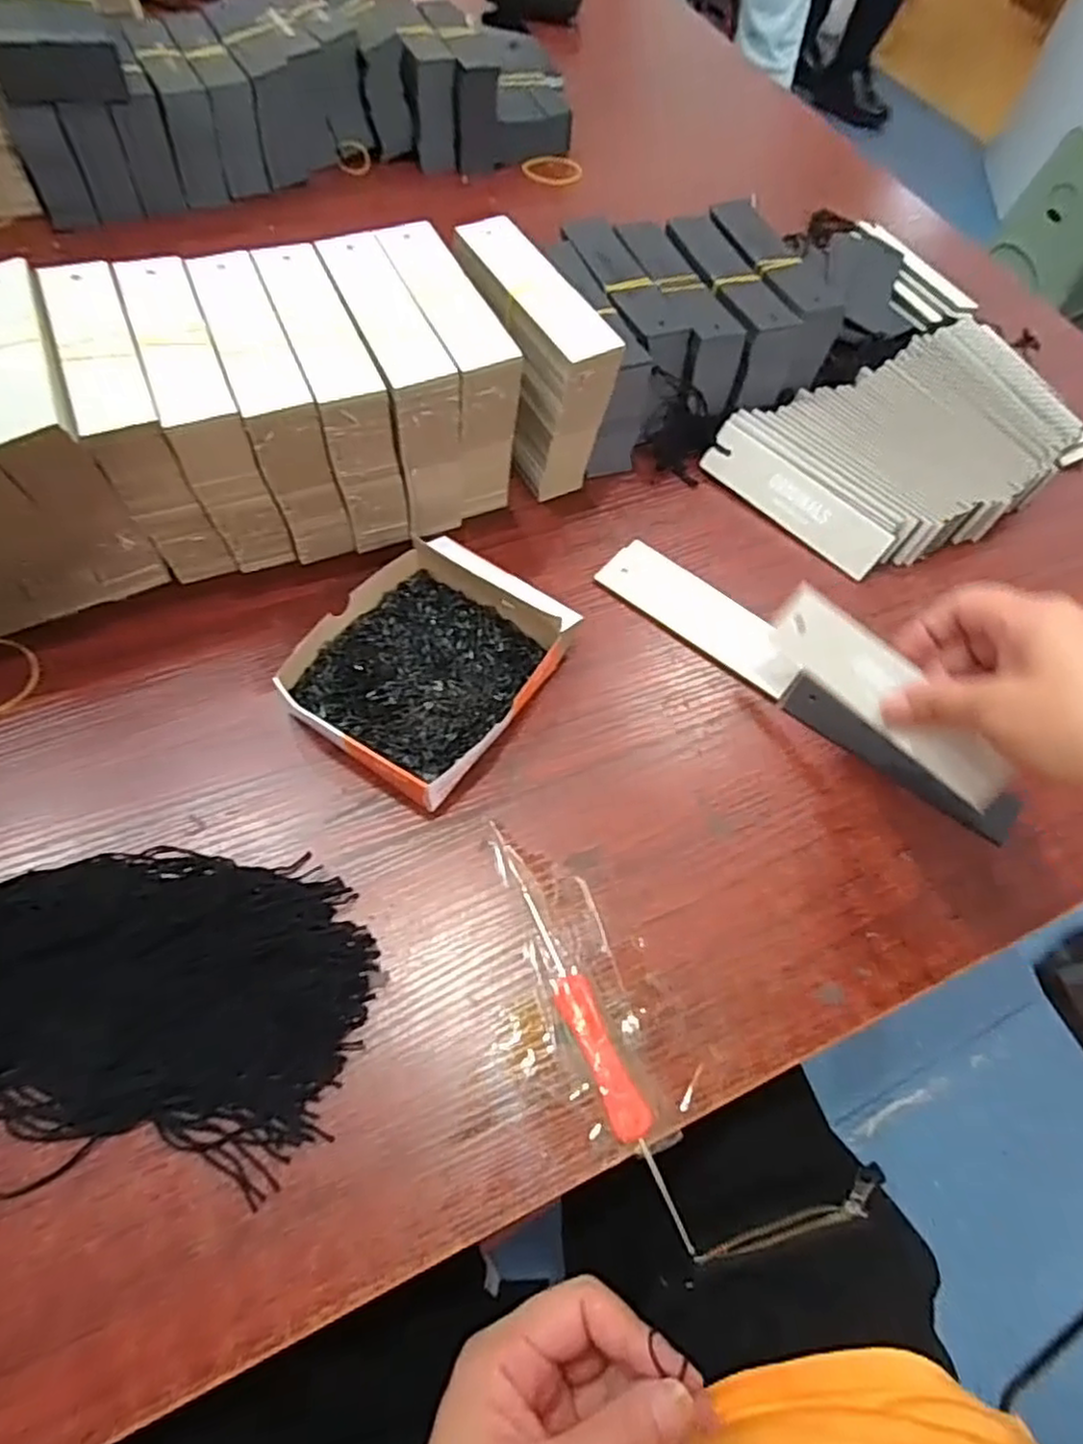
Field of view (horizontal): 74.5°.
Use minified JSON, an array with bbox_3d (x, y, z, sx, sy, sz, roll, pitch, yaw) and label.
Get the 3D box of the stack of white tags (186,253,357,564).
[{"bbox_3d":[-0.146,-0.169,0.386,0.034,0.095,0.123,-21,64,-15],"label":"stack of white tags"}]

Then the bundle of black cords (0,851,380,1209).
[{"bbox_3d":[-0.221,0.114,0.285,0.292,0.021,0.124,1,61,-3],"label":"bundle of black cords"}]

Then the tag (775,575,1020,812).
[{"bbox_3d":[0.165,-0.016,0.339,0.034,0.008,0.129,-48,67,12],"label":"tag"}]

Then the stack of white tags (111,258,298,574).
[{"bbox_3d":[-0.177,-0.159,0.383,0.036,0.105,0.121,-20,64,-14],"label":"stack of white tags"}]

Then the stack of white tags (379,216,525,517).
[{"bbox_3d":[-0.051,-0.203,0.417,0.042,0.105,0.125,-20,64,-14],"label":"stack of white tags"}]

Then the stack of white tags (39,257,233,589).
[{"bbox_3d":[-0.210,-0.151,0.377,0.033,0.111,0.119,-21,64,-14],"label":"stack of white tags"}]

